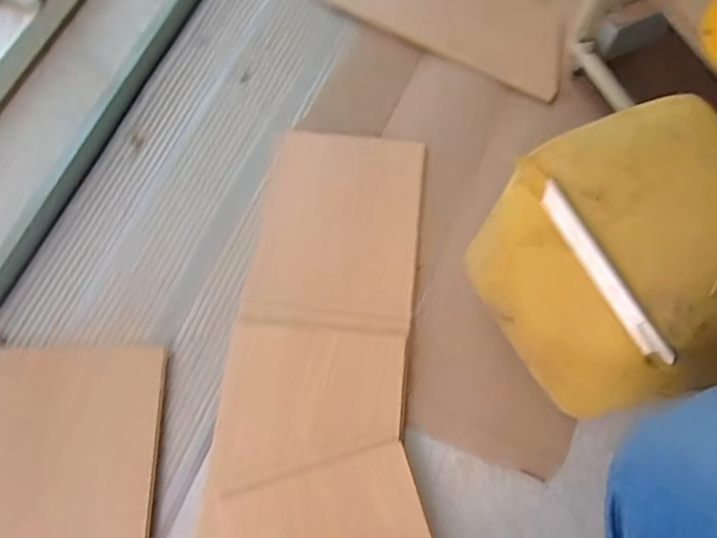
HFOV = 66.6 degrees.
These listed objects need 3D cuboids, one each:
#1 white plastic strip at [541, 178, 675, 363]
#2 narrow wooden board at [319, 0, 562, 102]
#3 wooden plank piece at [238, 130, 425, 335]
[{"bbox_3d":[0.185,0.001,0.415,0.017,0.013,0.155,-26,73,-9],"label":"white plastic strip"},{"bbox_3d":[0.134,-0.382,0.798,0.363,0.023,0.158,27,73,9],"label":"narrow wooden board"},{"bbox_3d":[-0.025,-0.053,0.687,0.199,0.016,0.257,6,71,2],"label":"wooden plank piece"}]

